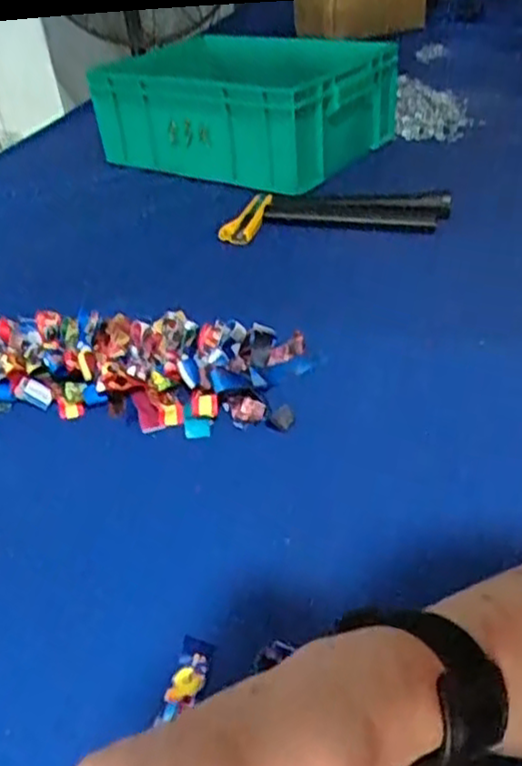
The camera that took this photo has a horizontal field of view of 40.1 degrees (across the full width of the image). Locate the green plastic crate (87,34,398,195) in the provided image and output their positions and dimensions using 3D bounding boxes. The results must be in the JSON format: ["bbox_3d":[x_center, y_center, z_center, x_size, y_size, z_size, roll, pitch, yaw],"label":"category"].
[{"bbox_3d":[-0.019,-0.418,1.097,0.425,0.149,0.246,19,43,31],"label":"green plastic crate"}]

